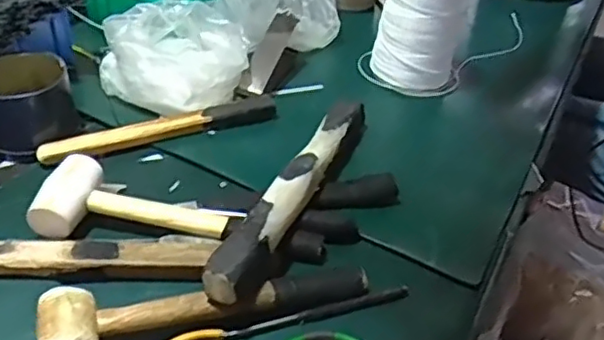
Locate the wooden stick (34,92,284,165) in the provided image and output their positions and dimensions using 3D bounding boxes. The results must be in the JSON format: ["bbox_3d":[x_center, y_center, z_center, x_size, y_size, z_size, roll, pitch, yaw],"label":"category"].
[{"bbox_3d":[-0.150,-0.044,0.699,0.255,0.026,0.027,-14,42,-22],"label":"wooden stick"}]

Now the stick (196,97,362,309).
[{"bbox_3d":[-0.001,0.013,0.610,0.039,0.050,0.317,18,41,16],"label":"stick"}]

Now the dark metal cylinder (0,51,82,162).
[{"bbox_3d":[-0.292,-0.070,0.680,0.099,0.075,0.109,-15,43,-23],"label":"dark metal cylinder"}]

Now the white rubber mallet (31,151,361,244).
[{"bbox_3d":[-0.093,0.042,0.584,0.294,0.048,0.081,7,39,3],"label":"white rubber mallet"}]

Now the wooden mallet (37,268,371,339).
[{"bbox_3d":[-0.073,0.101,0.514,0.262,0.043,0.063,-12,42,-20],"label":"wooden mallet"}]

